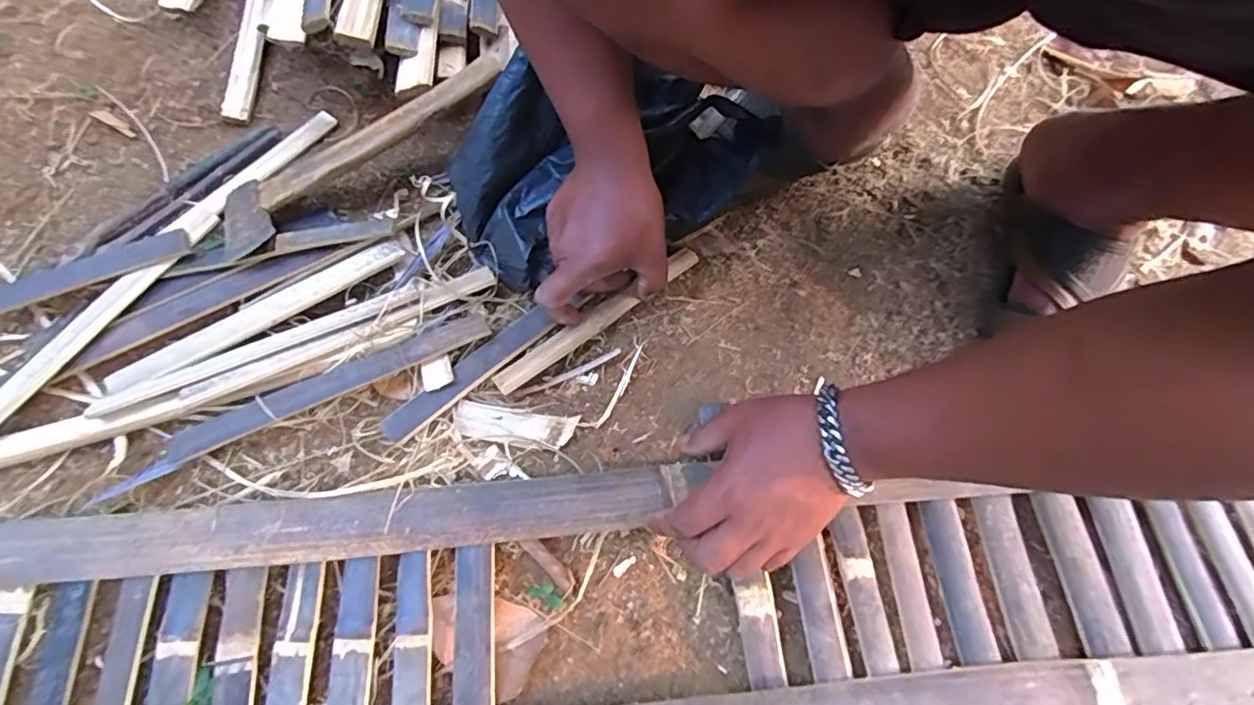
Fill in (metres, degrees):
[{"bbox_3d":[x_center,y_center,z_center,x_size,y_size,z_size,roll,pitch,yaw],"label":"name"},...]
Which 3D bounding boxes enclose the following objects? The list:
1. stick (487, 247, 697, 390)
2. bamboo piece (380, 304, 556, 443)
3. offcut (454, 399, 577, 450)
[{"bbox_3d":[-0.024,-0.032,0.494,0.207,0.018,0.026,-36,73,-18],"label":"stick"},{"bbox_3d":[-0.127,0.015,0.467,0.156,0.010,0.025,-40,75,-19],"label":"bamboo piece"},{"bbox_3d":[-0.090,0.058,0.461,0.095,0.015,0.030,8,67,0],"label":"offcut"}]

